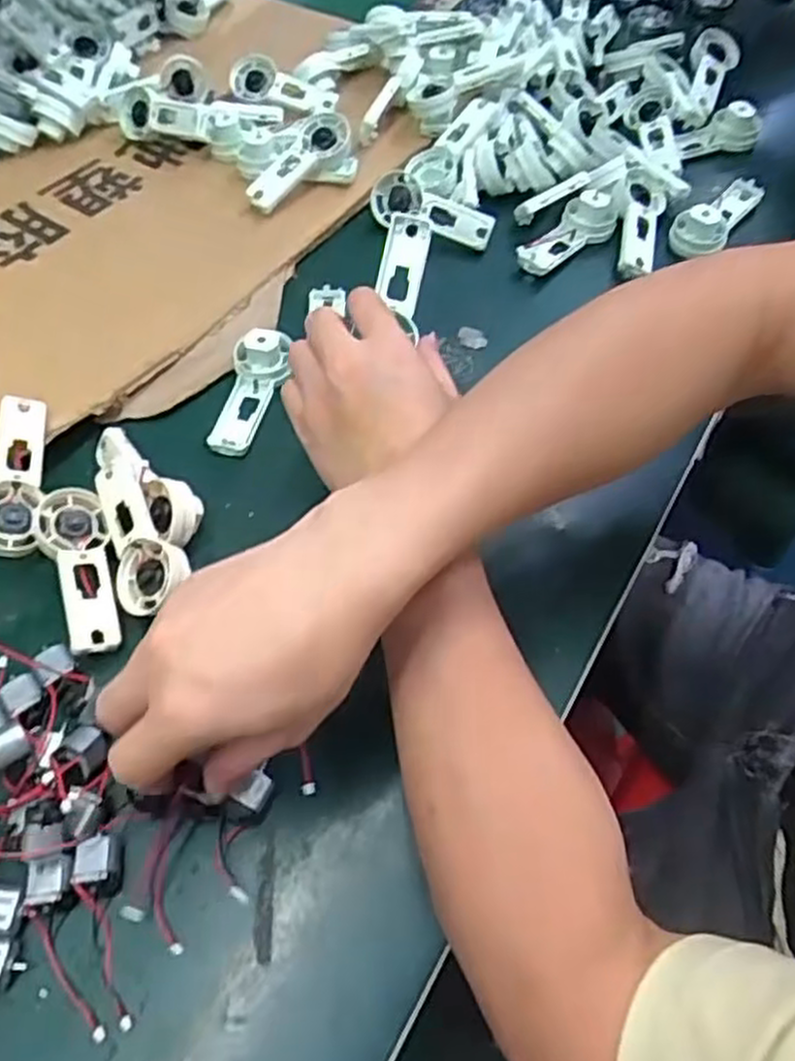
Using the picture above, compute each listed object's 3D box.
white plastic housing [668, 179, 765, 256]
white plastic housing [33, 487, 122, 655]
[{"bbox_3d":[0.239,-0.240,0.580,0.038,0.028,0.096,32,63,20],"label":"white plastic housing"},{"bbox_3d":[-0.169,0.020,0.418,0.037,0.022,0.094,-21,59,-12],"label":"white plastic housing"}]

